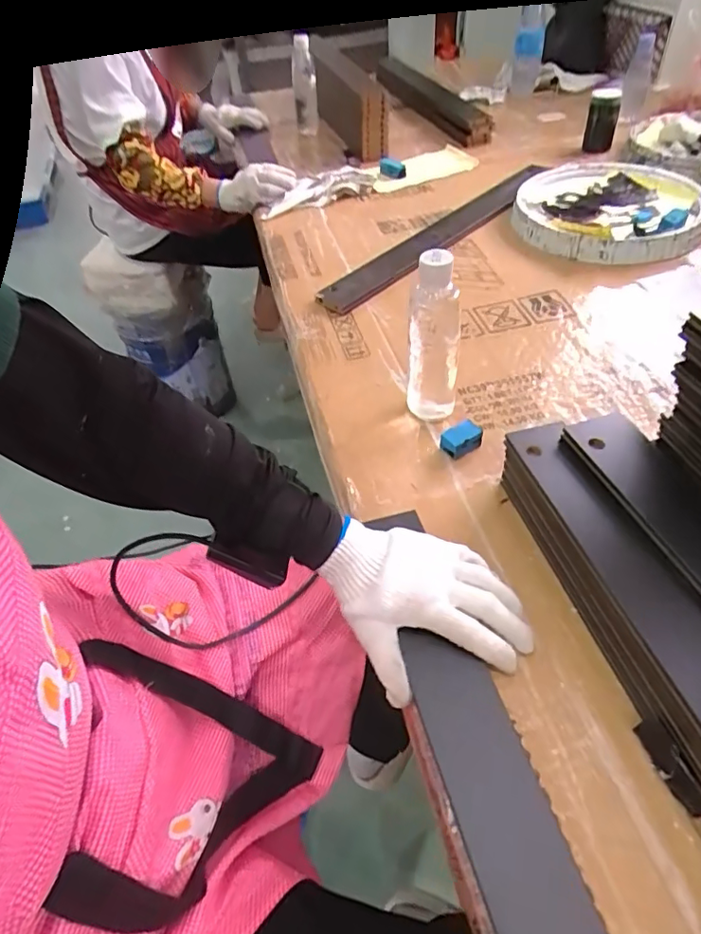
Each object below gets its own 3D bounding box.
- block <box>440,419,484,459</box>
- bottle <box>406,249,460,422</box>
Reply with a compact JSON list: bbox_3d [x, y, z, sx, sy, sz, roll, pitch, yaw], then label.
[{"bbox_3d":[0.121,-0.031,0.584,0.042,0.029,0.024,-28,52,-18],"label":"block"},{"bbox_3d":[0.088,-0.142,0.569,0.055,0.183,0.055,4,49,10],"label":"bottle"}]

